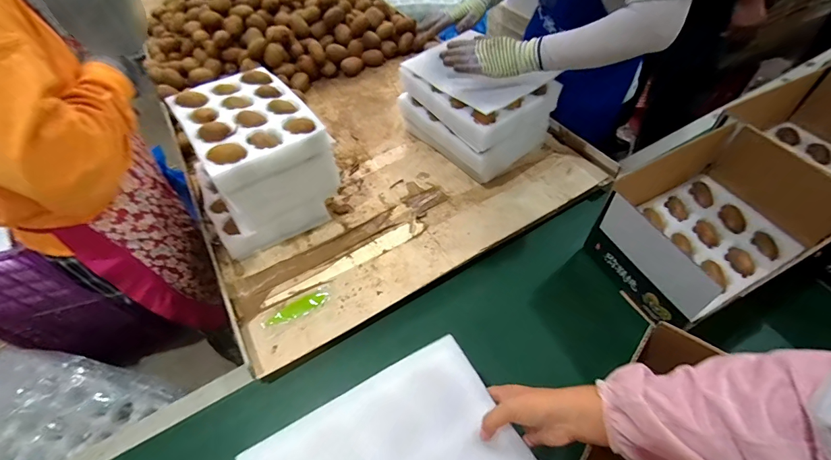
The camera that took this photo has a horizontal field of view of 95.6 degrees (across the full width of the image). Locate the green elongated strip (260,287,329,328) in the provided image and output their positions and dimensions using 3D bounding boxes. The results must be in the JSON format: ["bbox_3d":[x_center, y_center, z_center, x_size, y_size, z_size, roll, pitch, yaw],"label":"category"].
[{"bbox_3d":[-0.226,0.152,0.718,0.126,0.008,0.036,-31,56,-19],"label":"green elongated strip"}]

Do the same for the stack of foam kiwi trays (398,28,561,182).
[{"bbox_3d":[0.134,-0.292,0.875,0.224,0.218,0.304,-35,57,-21],"label":"stack of foam kiwi trays"}]

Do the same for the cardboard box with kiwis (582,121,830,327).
[{"bbox_3d":[0.514,-0.017,0.704,0.338,0.197,0.273,-28,55,-17],"label":"cardboard box with kiwis"}]

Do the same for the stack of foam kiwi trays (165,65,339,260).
[{"bbox_3d":[-0.338,-0.147,0.811,0.258,0.254,0.292,-28,55,-16],"label":"stack of foam kiwi trays"}]

